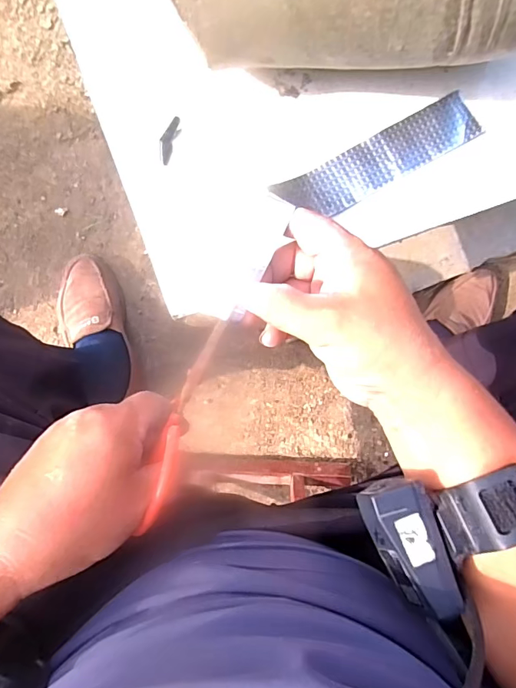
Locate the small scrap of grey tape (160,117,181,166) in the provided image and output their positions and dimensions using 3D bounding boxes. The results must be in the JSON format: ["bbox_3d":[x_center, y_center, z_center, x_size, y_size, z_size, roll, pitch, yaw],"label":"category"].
[{"bbox_3d":[-0.071,-0.163,0.357,0.012,0.004,0.038,20,90,-2],"label":"small scrap of grey tape"}]

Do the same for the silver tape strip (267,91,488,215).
[{"bbox_3d":[0.100,-0.150,0.366,0.171,0.009,0.041,-29,92,-2],"label":"silver tape strip"}]

